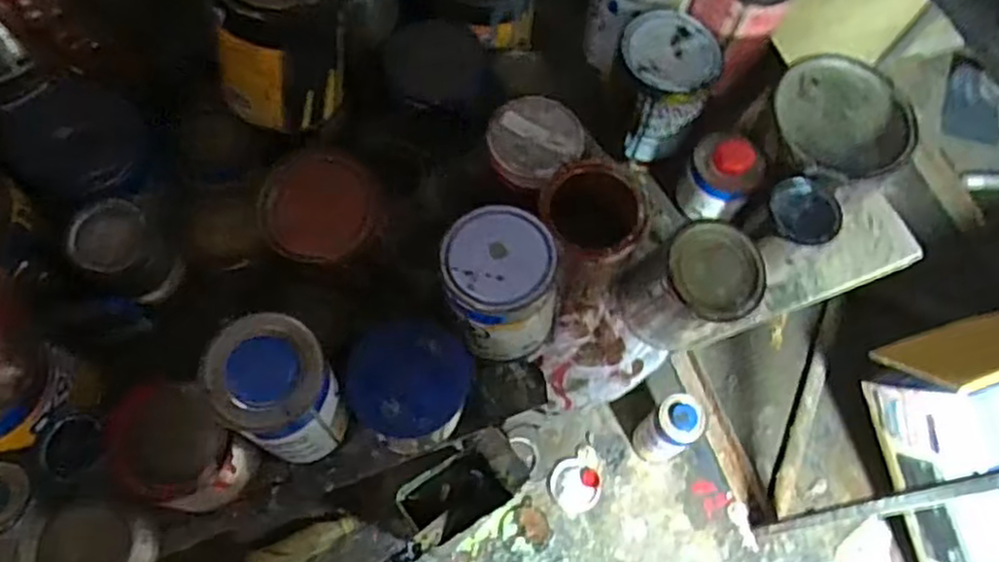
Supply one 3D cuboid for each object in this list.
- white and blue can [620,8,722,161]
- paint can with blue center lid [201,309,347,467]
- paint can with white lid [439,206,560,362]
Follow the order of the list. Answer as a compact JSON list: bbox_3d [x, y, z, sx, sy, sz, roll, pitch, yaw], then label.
[{"bbox_3d":[0.170,-0.207,0.773,0.099,0.116,0.102,17,65,2],"label":"white and blue can"},{"bbox_3d":[-0.168,0.090,0.561,0.087,0.134,0.082,-20,69,-14],"label":"paint can with blue center lid"},{"bbox_3d":[0.001,0.004,0.670,0.103,0.120,0.102,2,66,-4],"label":"paint can with white lid"}]

